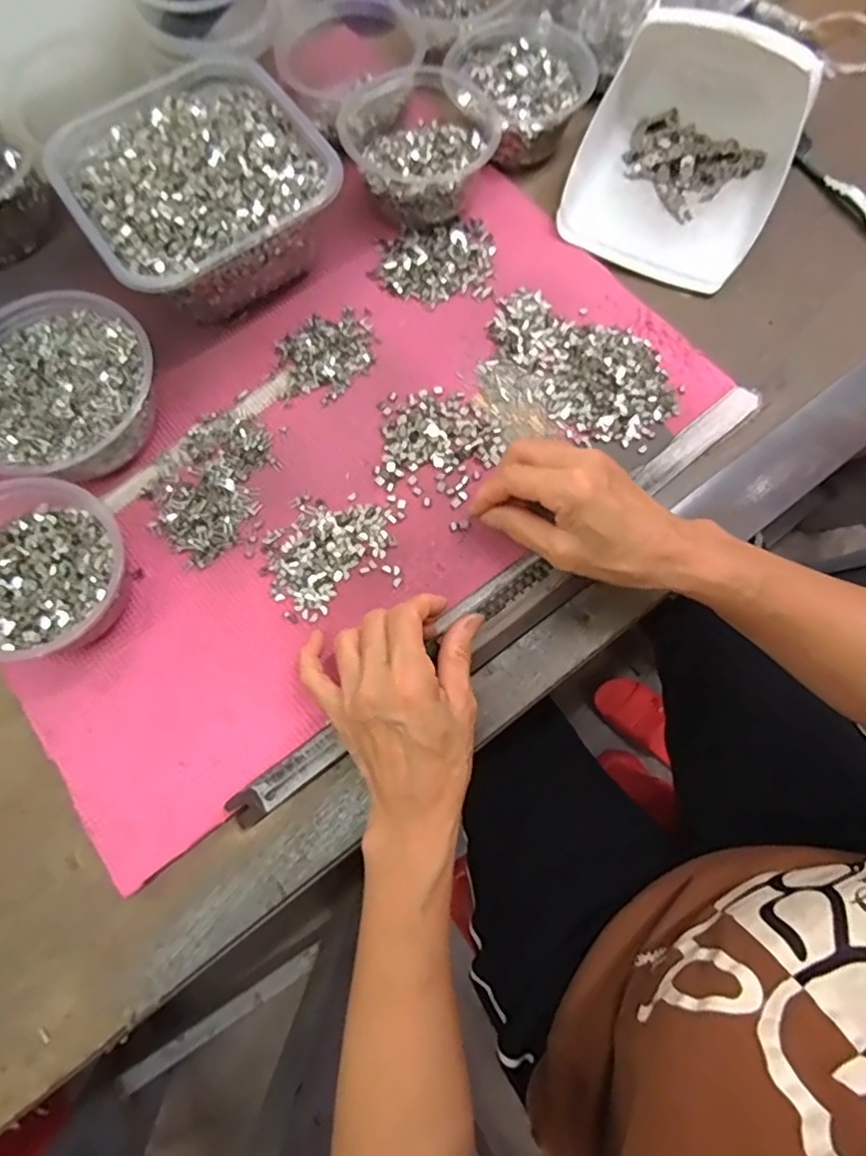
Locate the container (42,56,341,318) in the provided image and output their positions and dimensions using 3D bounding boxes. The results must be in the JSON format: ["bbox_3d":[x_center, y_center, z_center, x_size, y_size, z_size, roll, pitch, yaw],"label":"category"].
[{"bbox_3d":[-0.174,-0.288,0.462,0.170,0.080,0.183,-34,77,-8],"label":"container"}]

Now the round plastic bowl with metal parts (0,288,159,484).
[{"bbox_3d":[-0.258,-0.126,0.429,0.128,0.055,0.130,0,74,1],"label":"round plastic bowl with metal parts"}]

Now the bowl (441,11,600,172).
[{"bbox_3d":[0.074,-0.408,0.509,0.108,0.053,0.114,0,74,1],"label":"bowl"}]

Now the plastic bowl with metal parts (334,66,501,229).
[{"bbox_3d":[-0.011,-0.337,0.485,0.117,0.058,0.116,0,74,1],"label":"plastic bowl with metal parts"}]

